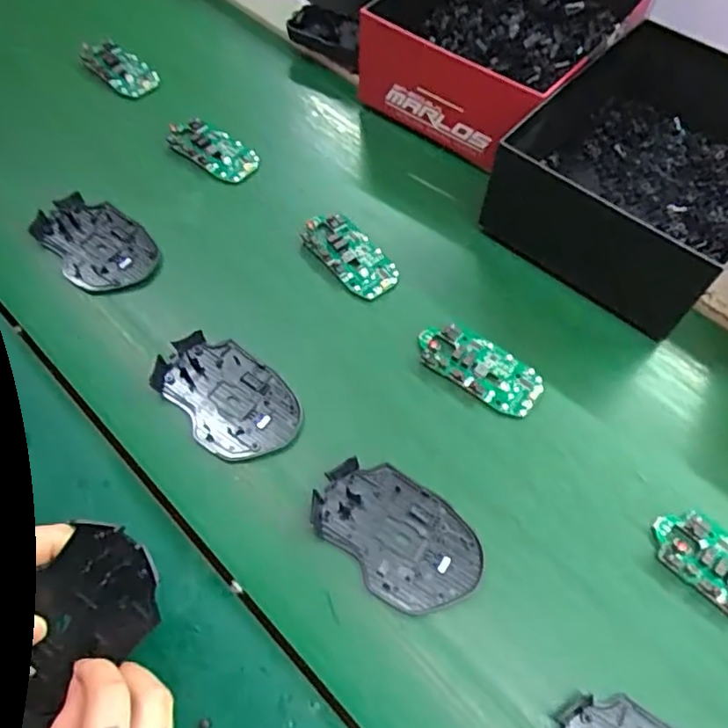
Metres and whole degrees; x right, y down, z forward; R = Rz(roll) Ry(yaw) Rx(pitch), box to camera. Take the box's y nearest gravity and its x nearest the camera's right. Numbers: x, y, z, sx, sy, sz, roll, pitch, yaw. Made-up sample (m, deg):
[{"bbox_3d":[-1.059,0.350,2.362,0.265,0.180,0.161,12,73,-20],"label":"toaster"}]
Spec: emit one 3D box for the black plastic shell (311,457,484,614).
[{"bbox_3d":[0.020,0.113,0.398,0.114,0.009,0.073,30,65,16],"label":"black plastic shell"}]

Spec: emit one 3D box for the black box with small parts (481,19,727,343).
[{"bbox_3d":[0.241,-0.171,0.503,0.182,0.093,0.256,37,67,19],"label":"black box with small parts"}]

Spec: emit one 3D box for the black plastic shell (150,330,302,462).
[{"bbox_3d":[-0.102,0.022,0.448,0.071,0.006,0.116,-39,67,-19],"label":"black plastic shell"}]

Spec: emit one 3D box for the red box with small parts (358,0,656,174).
[{"bbox_3d":[0.147,-0.320,0.590,0.199,0.101,0.257,37,67,19],"label":"red box with small parts"}]

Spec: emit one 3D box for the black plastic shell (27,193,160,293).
[{"bbox_3d":[-0.232,-0.105,0.520,0.113,0.011,0.075,33,66,17],"label":"black plastic shell"}]

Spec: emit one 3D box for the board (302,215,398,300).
[{"bbox_3d":[-0.010,-0.095,0.514,0.048,0.016,0.091,-40,68,-20],"label":"board"}]

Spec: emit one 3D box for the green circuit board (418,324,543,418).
[{"bbox_3d":[0.088,0.002,0.458,0.096,0.011,0.045,31,65,16],"label":"green circuit board"}]

